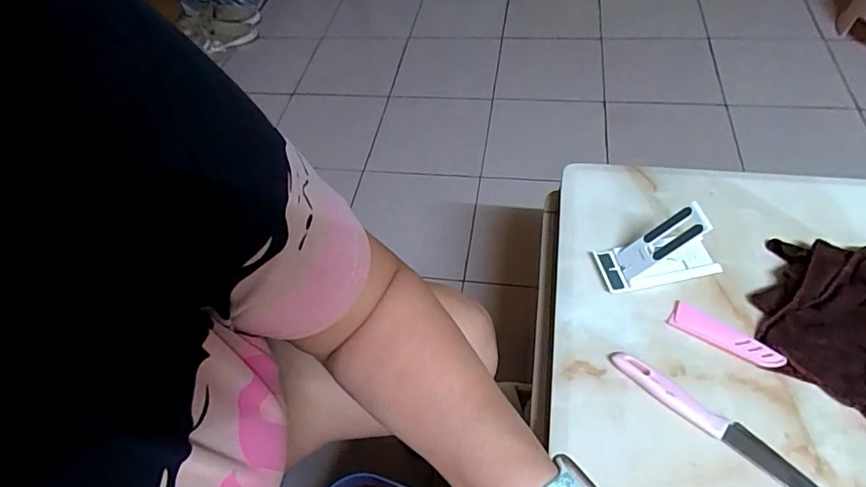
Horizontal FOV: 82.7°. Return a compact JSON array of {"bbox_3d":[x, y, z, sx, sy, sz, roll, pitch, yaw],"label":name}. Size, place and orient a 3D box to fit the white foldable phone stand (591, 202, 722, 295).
[{"bbox_3d":[0.232,0.003,0.489,0.113,0.073,0.048,-8,53,0],"label":"white foldable phone stand"}]

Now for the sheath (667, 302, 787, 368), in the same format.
[{"bbox_3d":[0.275,0.085,0.462,0.096,0.012,0.028,29,61,24],"label":"sheath"}]

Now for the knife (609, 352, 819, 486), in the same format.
[{"bbox_3d":[0.242,0.154,0.416,0.193,0.011,0.025,33,63,26],"label":"knife"}]

